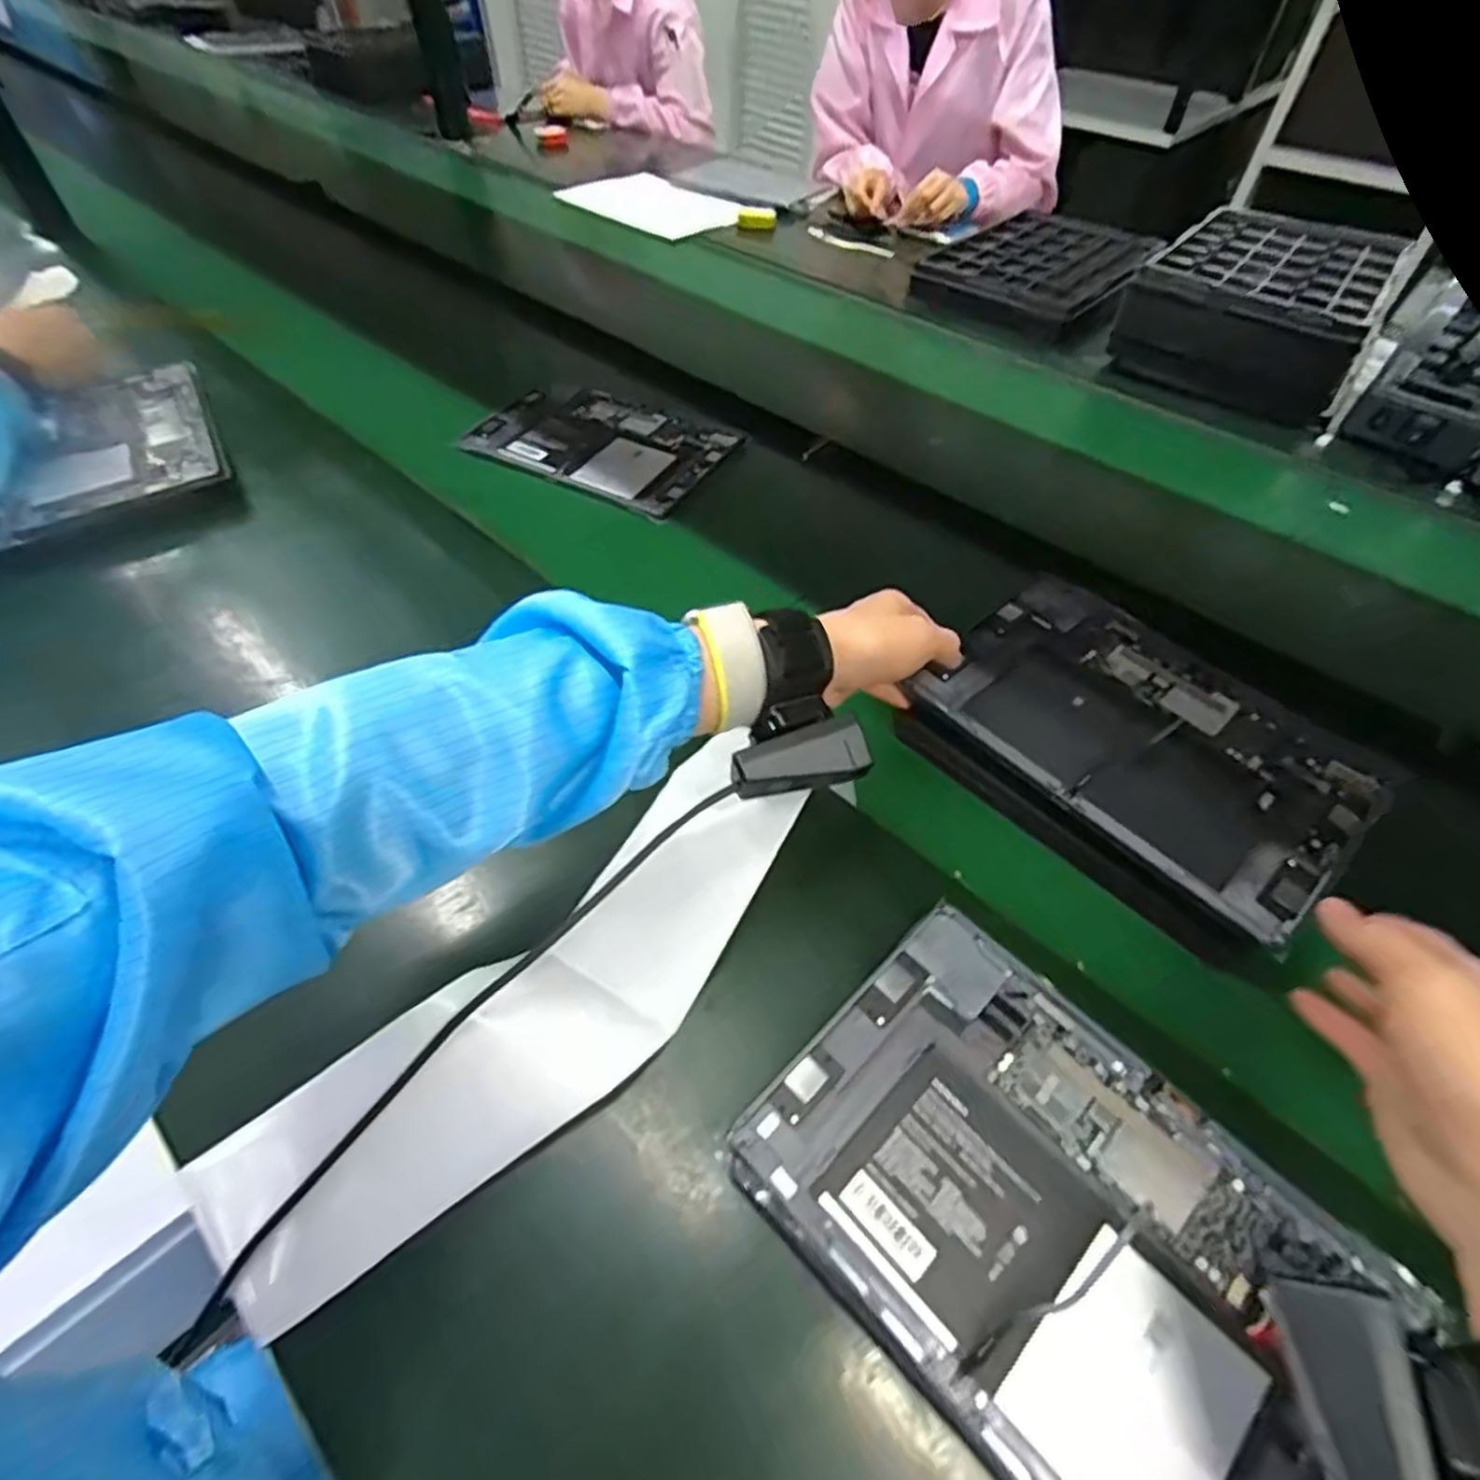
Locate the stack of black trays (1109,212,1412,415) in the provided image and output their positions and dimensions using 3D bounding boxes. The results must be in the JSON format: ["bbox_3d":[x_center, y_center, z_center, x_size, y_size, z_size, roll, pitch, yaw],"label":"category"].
[{"bbox_3d":[0.631,-0.519,0.884,0.244,0.102,0.317,36,60,23],"label":"stack of black trays"}]

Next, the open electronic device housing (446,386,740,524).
[{"bbox_3d":[-0.144,-0.307,0.761,0.257,0.017,0.151,25,56,17],"label":"open electronic device housing"}]

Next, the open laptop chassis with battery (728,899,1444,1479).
[{"bbox_3d":[0.139,0.211,0.319,0.170,0.013,0.250,-39,62,-23],"label":"open laptop chassis with battery"}]

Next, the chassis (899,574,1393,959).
[{"bbox_3d":[0.255,-0.005,0.470,0.167,0.015,0.247,-35,61,-28],"label":"chassis"}]

